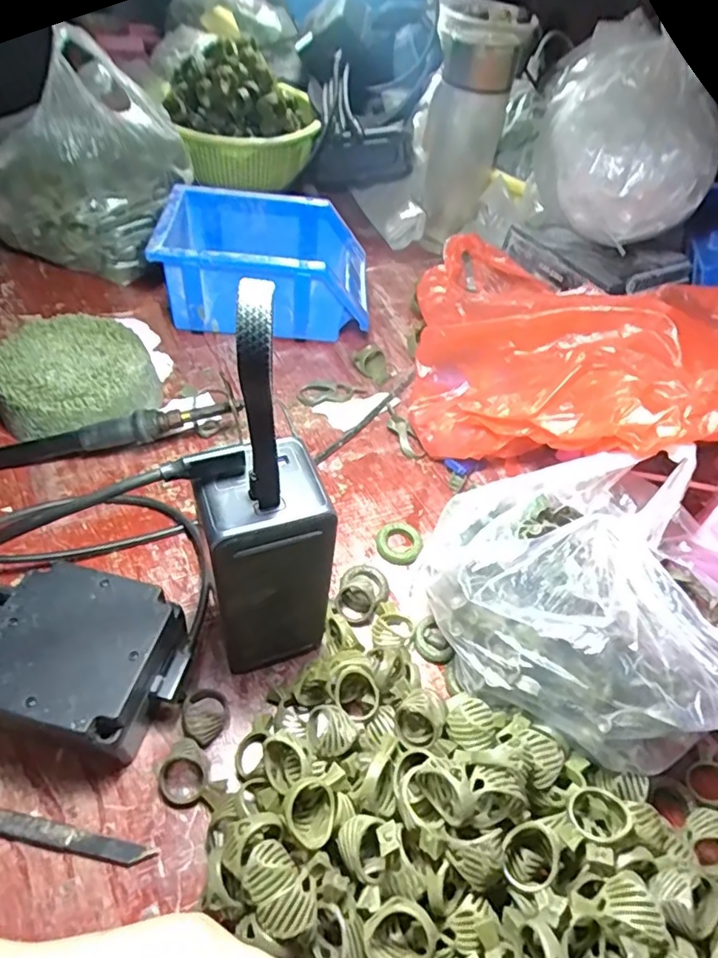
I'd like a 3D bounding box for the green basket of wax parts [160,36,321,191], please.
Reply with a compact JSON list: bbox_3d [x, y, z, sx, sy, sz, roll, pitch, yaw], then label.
[{"bbox_3d":[-0.134,-0.425,0.669,0.164,0.110,0.181,-13,53,-16],"label":"green basket of wax parts"}]

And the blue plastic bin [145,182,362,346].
[{"bbox_3d":[-0.084,-0.198,0.525,0.180,0.081,0.133,2,50,-4],"label":"blue plastic bin"}]

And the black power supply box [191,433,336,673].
[{"bbox_3d":[-0.046,0.047,0.288,0.054,0.135,0.045,-13,53,-16],"label":"black power supply box"}]

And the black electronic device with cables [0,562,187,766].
[{"bbox_3d":[-0.135,0.093,0.288,0.086,0.051,0.072,10,50,3],"label":"black electronic device with cables"}]

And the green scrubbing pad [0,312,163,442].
[{"bbox_3d":[-0.204,-0.075,0.414,0.103,0.040,0.103,-17,54,-18],"label":"green scrubbing pad"}]

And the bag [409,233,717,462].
[{"bbox_3d":[0.133,-0.091,0.411,0.167,0.152,0.282,-23,56,-22],"label":"bag"}]

